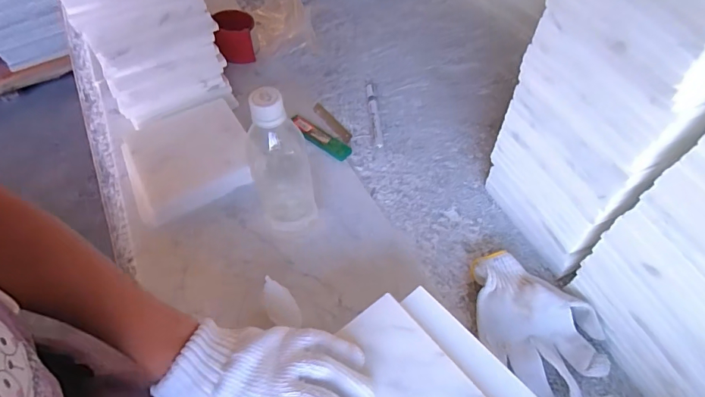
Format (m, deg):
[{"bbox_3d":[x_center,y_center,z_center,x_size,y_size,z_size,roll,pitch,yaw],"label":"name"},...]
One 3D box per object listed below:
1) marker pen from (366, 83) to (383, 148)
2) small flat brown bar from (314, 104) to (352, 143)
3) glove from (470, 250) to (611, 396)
[{"bbox_3d":[0.034,-0.133,0.657,0.015,0.013,0.147,-4,54,-2],"label":"marker pen"},{"bbox_3d":[-0.031,-0.122,0.679,0.020,0.012,0.104,-28,58,-18],"label":"small flat brown bar"},{"bbox_3d":[0.190,0.131,0.451,0.104,0.035,0.156,-37,62,-23],"label":"glove"}]

